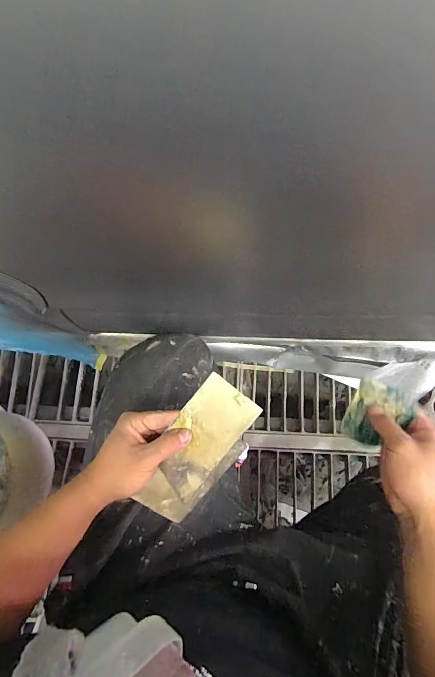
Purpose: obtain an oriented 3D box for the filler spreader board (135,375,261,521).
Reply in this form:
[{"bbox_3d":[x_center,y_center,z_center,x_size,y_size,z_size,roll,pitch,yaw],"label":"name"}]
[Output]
[{"bbox_3d":[-0.026,0.133,0.433,0.081,0.005,0.174,38,93,-1],"label":"filler spreader board"}]

